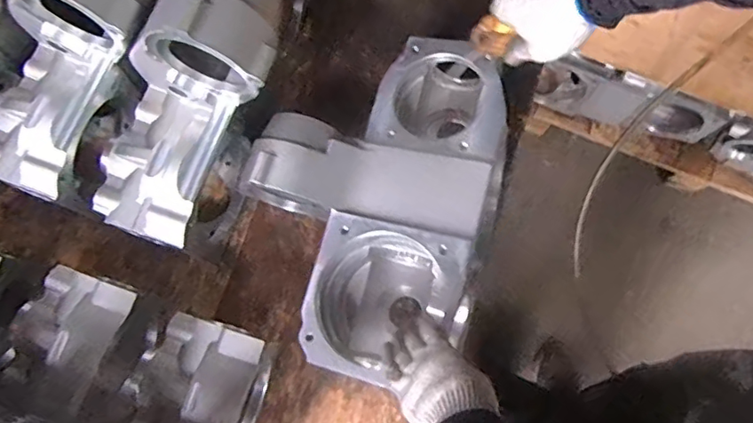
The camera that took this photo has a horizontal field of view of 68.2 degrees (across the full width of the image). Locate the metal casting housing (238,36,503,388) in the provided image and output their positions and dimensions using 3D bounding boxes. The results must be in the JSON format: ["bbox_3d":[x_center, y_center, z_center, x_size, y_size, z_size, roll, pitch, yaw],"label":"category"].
[{"bbox_3d":[-0.005,-0.019,0.753,0.286,0.153,0.447,9,77,1],"label":"metal casting housing"}]

